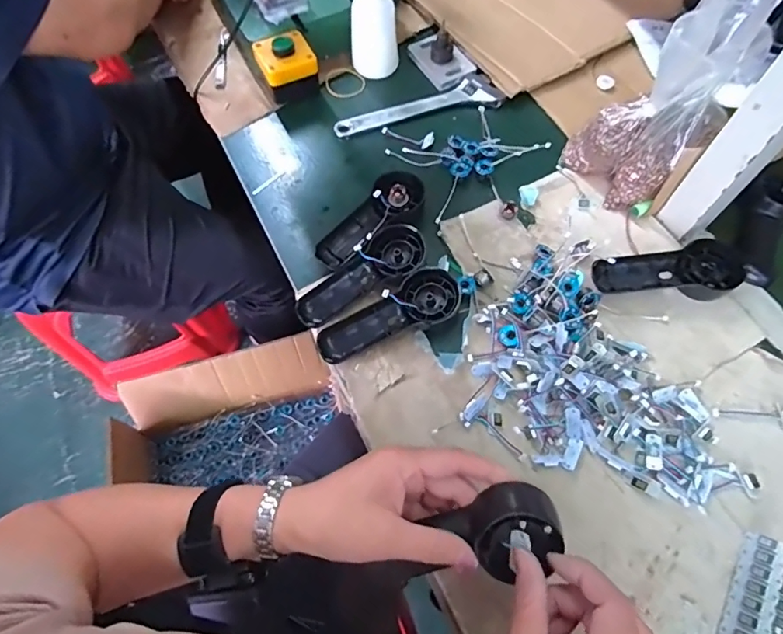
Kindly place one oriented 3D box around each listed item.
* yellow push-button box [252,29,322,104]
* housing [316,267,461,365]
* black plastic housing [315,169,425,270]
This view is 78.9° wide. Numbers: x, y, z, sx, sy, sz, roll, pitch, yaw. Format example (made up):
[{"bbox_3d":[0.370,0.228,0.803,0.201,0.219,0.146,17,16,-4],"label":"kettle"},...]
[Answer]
[{"bbox_3d":[-0.142,-0.338,0.648,0.077,0.060,0.060,-21,66,-7],"label":"yellow push-button box"},{"bbox_3d":[-0.004,-0.002,0.486,0.147,0.030,0.056,-18,66,-6],"label":"housing"},{"bbox_3d":[-0.018,-0.106,0.537,0.063,0.036,0.152,32,70,15],"label":"black plastic housing"}]

